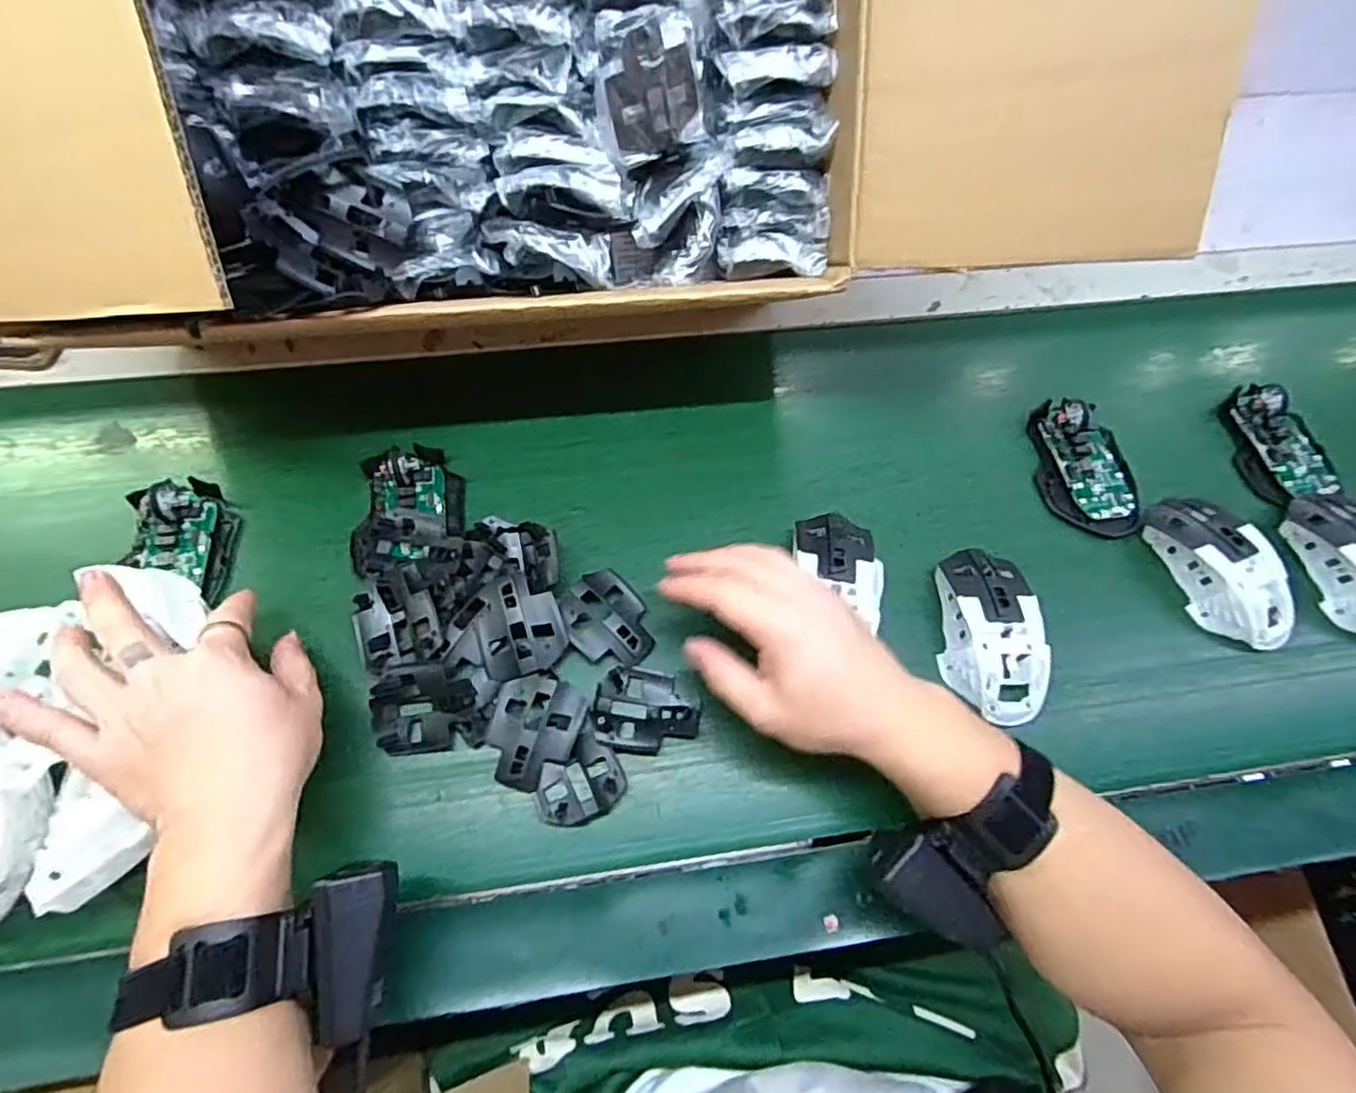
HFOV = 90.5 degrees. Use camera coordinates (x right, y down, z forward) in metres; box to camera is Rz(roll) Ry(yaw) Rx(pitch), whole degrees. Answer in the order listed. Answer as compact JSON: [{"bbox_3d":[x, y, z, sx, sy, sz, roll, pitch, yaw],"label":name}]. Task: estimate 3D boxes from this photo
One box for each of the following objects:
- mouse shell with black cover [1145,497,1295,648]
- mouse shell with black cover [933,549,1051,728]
[{"bbox_3d":[0.382,0.016,0.472,0.056,0.041,0.114,-16,62,-8],"label":"mouse shell with black cover"},{"bbox_3d":[0.209,0.055,0.445,0.062,0.036,0.110,5,61,4],"label":"mouse shell with black cover"}]

